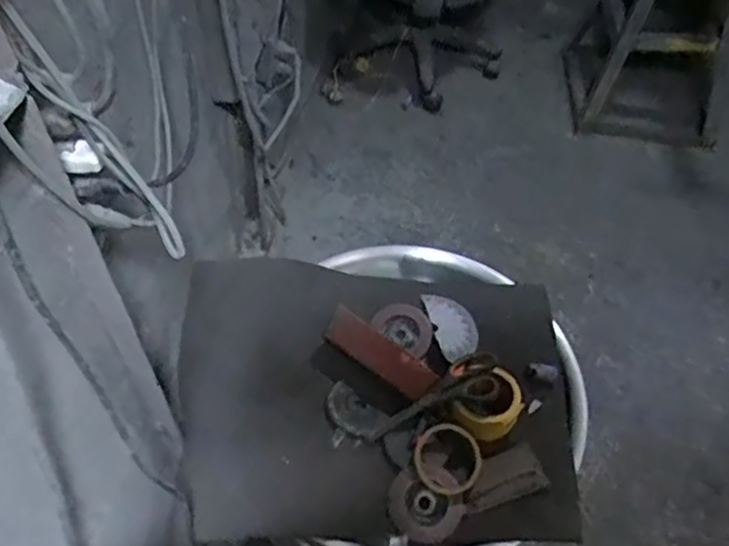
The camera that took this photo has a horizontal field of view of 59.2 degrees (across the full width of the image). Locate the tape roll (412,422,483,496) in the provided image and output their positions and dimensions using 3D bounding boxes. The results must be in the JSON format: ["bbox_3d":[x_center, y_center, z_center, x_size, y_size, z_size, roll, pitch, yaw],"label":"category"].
[{"bbox_3d":[0.108,0.244,0.843,0.088,0.018,0.088,1,68,-2],"label":"tape roll"}]

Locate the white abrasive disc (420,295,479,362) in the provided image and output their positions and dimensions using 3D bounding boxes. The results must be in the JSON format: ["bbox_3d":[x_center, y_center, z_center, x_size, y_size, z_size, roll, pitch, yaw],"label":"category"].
[{"bbox_3d":[0.139,0.077,1.004,0.065,0.009,0.131,-7,54,-10],"label":"white abrasive disc"}]

